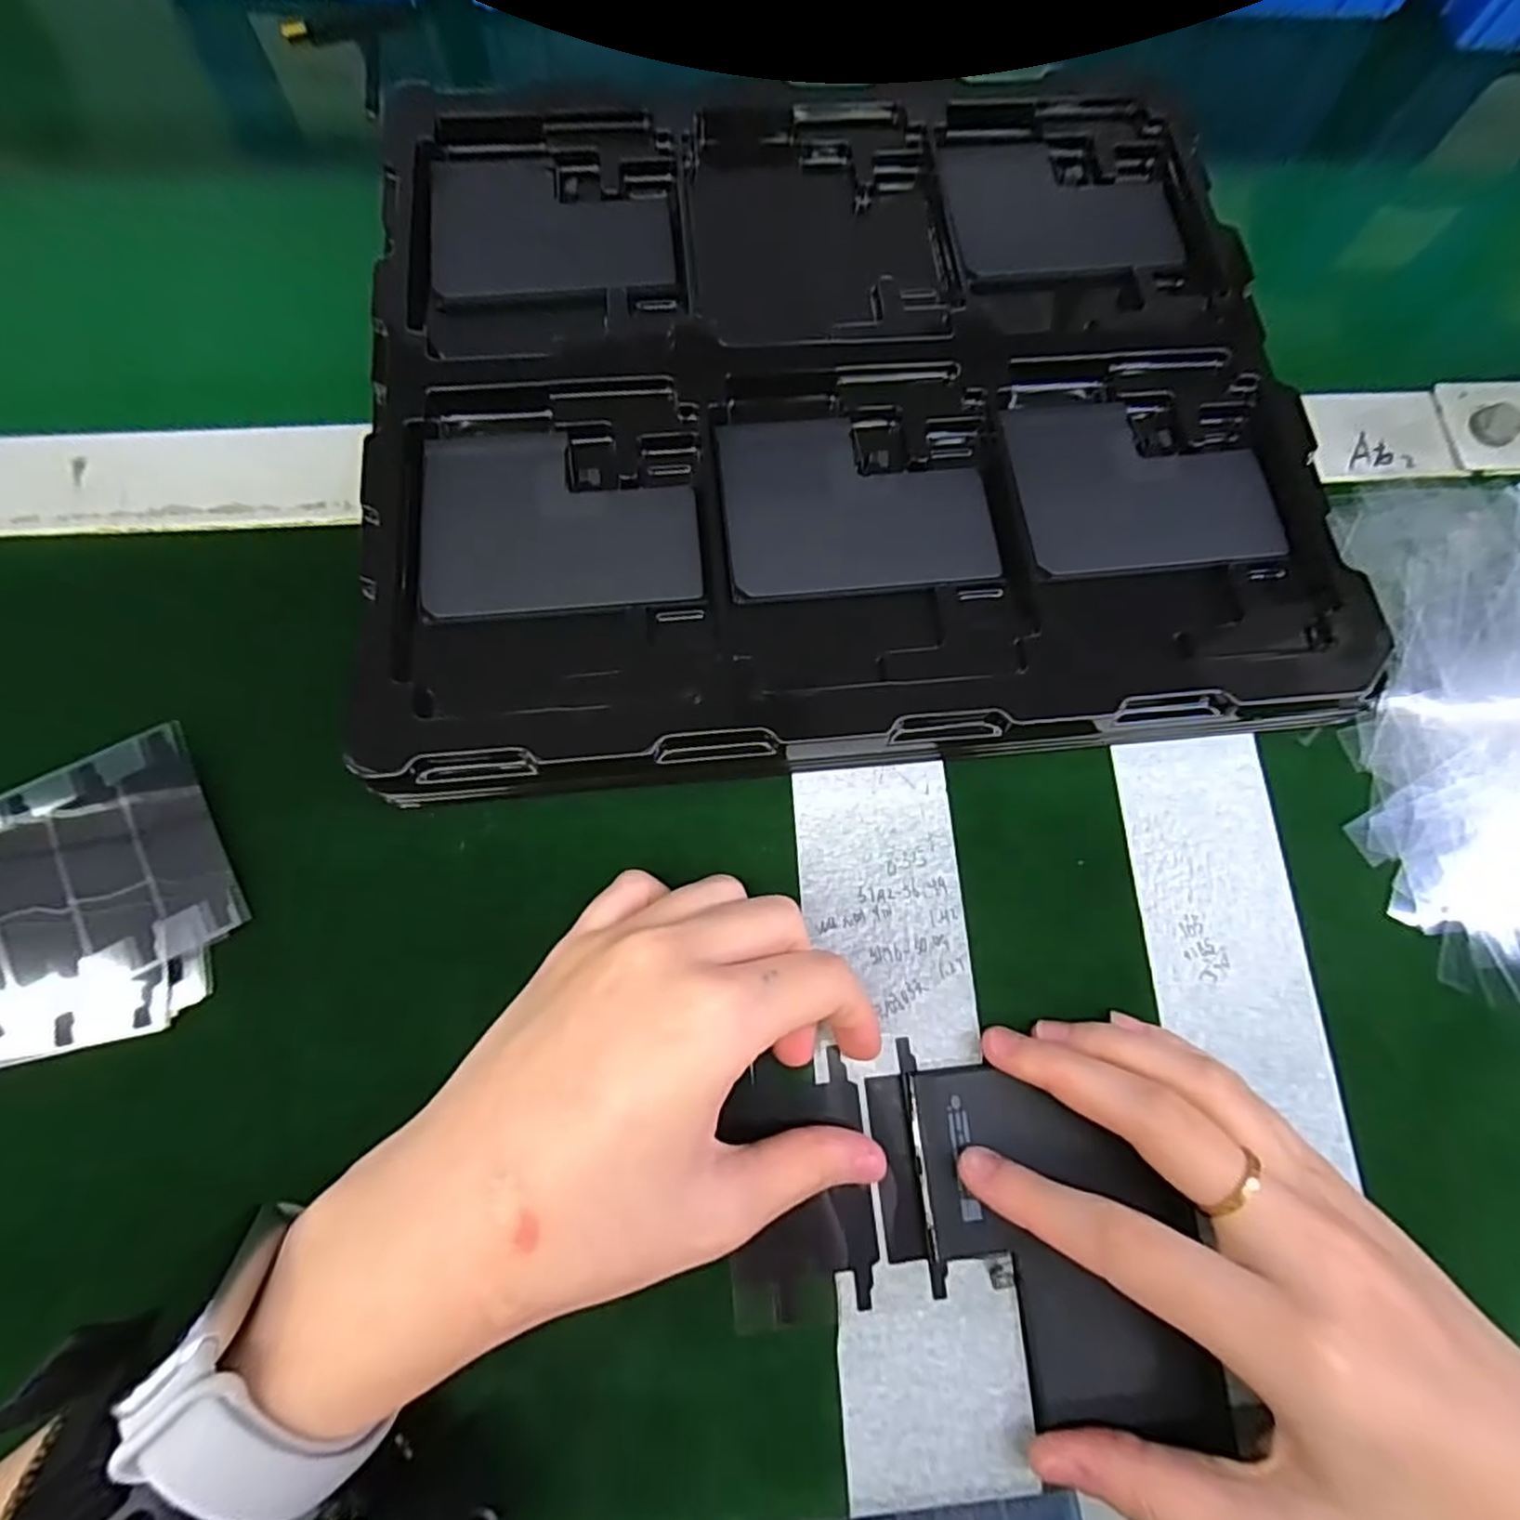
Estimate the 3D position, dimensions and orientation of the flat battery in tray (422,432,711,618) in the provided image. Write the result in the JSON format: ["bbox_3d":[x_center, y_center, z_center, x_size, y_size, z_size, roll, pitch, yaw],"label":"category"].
[{"bbox_3d":[-0.067,-0.081,0.240,0.090,0.007,0.068,-7,77,-3],"label":"flat battery in tray"}]

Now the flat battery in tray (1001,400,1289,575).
[{"bbox_3d":[0.133,-0.098,0.251,0.086,0.006,0.068,-5,77,-3],"label":"flat battery in tray"}]

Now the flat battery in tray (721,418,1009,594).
[{"bbox_3d":[0.033,-0.090,0.246,0.089,0.004,0.065,-6,77,-3],"label":"flat battery in tray"}]

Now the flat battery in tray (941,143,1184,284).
[{"bbox_3d":[0.121,-0.224,0.290,0.090,0.006,0.068,-5,77,-3],"label":"flat battery in tray"}]

